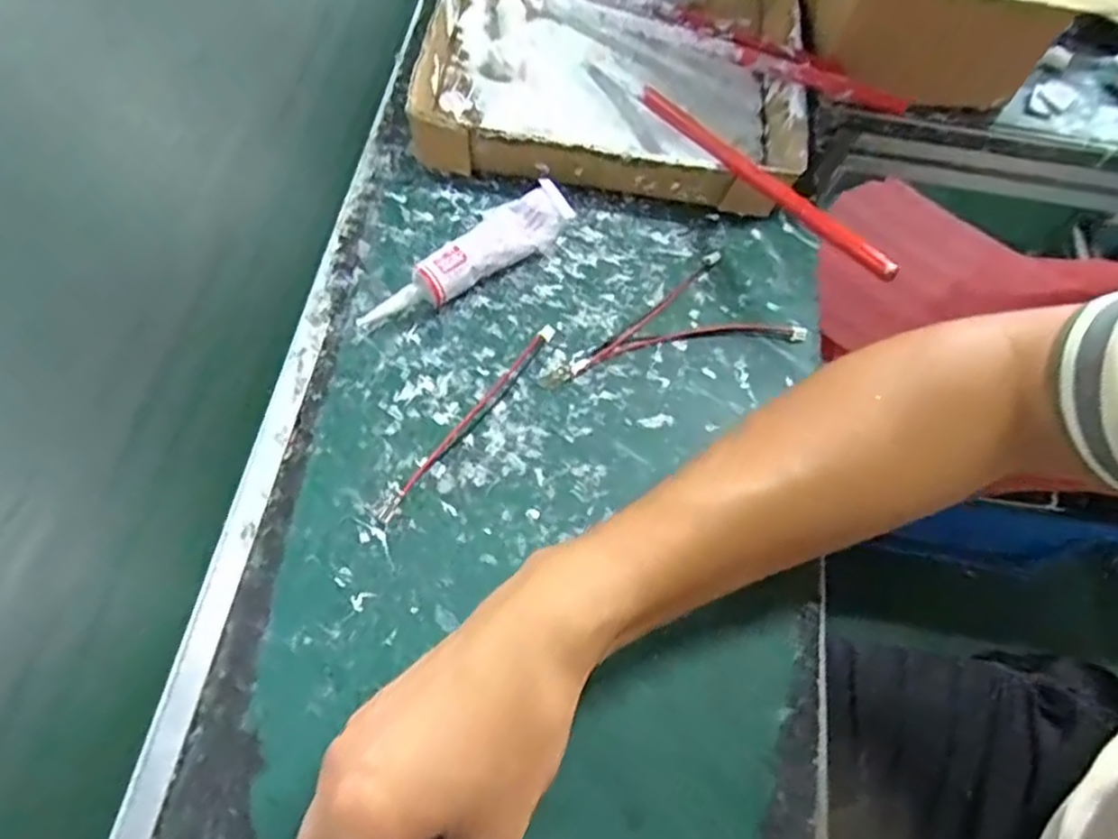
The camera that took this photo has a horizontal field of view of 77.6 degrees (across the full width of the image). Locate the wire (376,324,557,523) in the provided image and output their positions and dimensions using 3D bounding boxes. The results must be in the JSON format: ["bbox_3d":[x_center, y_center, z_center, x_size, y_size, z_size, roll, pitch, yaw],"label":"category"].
[{"bbox_3d":[-0.044,-0.001,0.358,0.010,0.004,0.136,35,67,11],"label":"wire"}]

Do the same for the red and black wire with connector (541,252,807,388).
[{"bbox_3d":[0.058,-0.060,0.389,0.146,0.005,0.065,-11,66,-9],"label":"red and black wire with connector"}]

